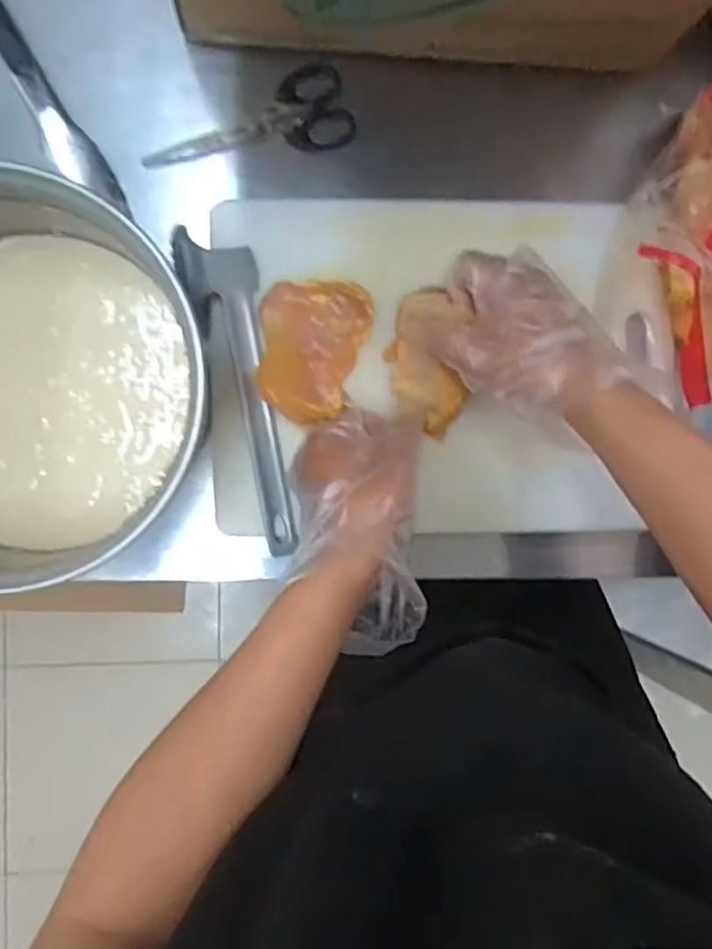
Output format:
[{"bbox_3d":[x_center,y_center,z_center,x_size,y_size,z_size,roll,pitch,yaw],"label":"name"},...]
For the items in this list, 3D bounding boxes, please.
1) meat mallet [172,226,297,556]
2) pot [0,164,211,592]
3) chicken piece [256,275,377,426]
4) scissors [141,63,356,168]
[{"bbox_3d":[-0.078,-0.054,0.485,0.050,0.031,0.227,-12,93,-6],"label":"meat mallet"},{"bbox_3d":[-0.206,-0.058,0.436,0.217,0.132,0.224,0,91,-7],"label":"pot"},{"bbox_3d":[-0.029,-0.089,0.489,0.078,0.017,0.098,1,91,-7],"label":"chicken piece"},{"bbox_3d":[-0.081,-0.264,0.504,0.154,0.018,0.056,-12,93,-6],"label":"scissors"}]

